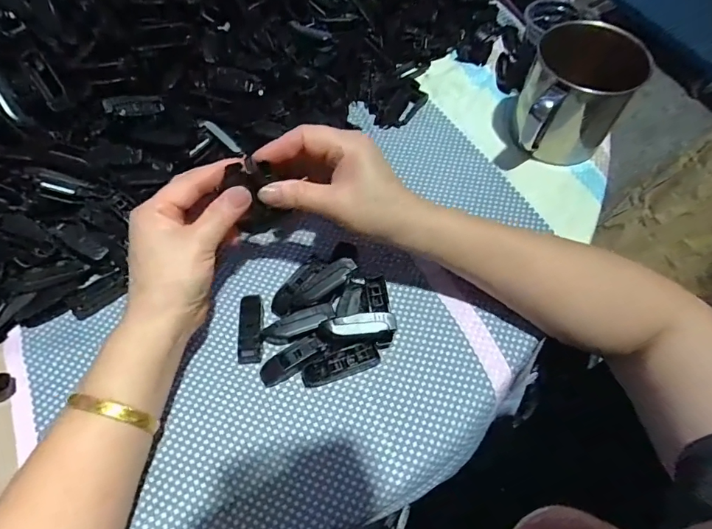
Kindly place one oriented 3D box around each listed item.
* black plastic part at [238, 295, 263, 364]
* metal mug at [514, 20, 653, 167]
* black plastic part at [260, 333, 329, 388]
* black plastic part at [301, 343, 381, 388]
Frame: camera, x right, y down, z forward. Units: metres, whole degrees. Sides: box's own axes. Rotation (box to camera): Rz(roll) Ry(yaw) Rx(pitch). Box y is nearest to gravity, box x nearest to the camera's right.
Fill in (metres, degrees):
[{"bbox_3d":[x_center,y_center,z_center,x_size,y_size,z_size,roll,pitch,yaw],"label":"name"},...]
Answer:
[{"bbox_3d":[-0.080,0.048,0.344,0.016,0.013,0.053,-5,61,-1],"label":"black plastic part"},{"bbox_3d":[0.186,-0.145,0.402,0.095,0.098,0.077,-10,62,-4],"label":"metal mug"},{"bbox_3d":[-0.047,0.071,0.334,0.051,0.014,0.019,-25,64,-12],"label":"black plastic part"},{"bbox_3d":[-0.011,0.074,0.334,0.057,0.012,0.018,-18,63,-8],"label":"black plastic part"}]

